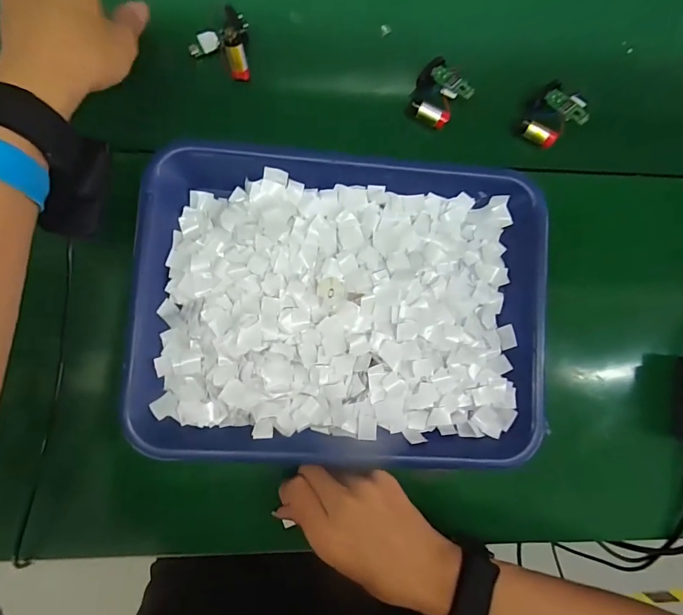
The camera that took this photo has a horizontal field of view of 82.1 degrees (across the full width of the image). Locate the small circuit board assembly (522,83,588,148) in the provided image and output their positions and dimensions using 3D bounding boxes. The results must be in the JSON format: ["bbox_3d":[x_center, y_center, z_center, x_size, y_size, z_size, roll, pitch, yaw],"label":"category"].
[{"bbox_3d":[0.194,-0.178,0.362,0.052,0.013,0.047,-28,77,25],"label":"small circuit board assembly"}]

